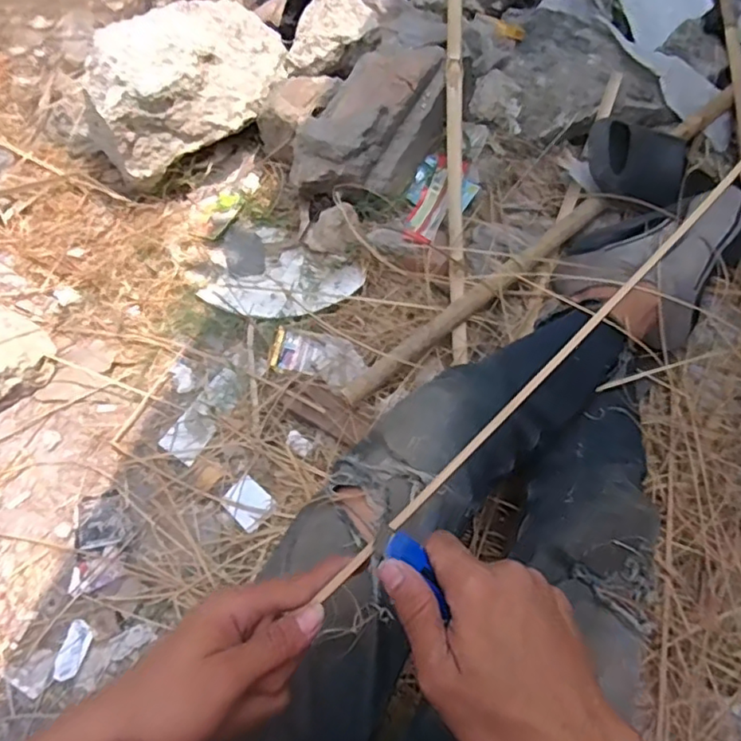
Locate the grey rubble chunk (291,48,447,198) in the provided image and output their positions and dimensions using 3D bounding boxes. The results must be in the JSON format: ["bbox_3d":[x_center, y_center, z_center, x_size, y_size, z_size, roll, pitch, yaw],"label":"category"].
[{"bbox_3d":[0.009,-0.400,1.004,0.164,0.126,0.290,29,66,15],"label":"grey rubble chunk"}]

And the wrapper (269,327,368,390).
[{"bbox_3d":[-0.082,-0.019,0.936,0.153,0.039,0.074,17,64,9],"label":"wrapper"}]

